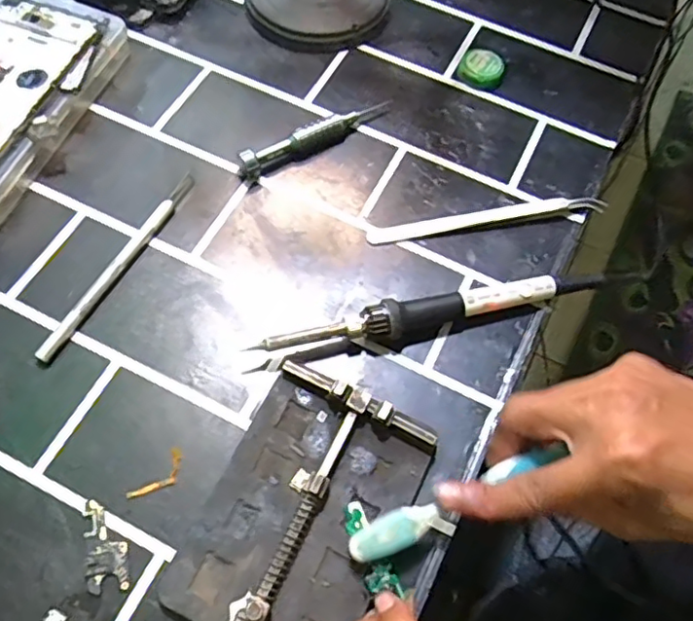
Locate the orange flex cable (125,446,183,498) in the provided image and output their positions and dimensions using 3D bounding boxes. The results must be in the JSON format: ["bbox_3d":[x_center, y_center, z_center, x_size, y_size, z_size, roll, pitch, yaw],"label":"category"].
[{"bbox_3d":[-0.092,0.082,0.304,0.013,0.004,0.032,37,66,16],"label":"orange flex cable"}]

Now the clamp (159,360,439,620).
[{"bbox_3d":[-0.020,0.094,0.292,0.085,0.019,0.125,24,64,11],"label":"clamp"}]

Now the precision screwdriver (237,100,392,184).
[{"bbox_3d":[-0.019,-0.115,0.404,0.114,0.017,0.012,-30,67,-17],"label":"precision screwdriver"}]

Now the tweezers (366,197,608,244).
[{"bbox_3d":[0.089,-0.059,0.385,0.152,0.008,0.014,-9,62,-7],"label":"tweezers"}]

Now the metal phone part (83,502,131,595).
[{"bbox_3d":[-0.113,0.110,0.289,0.018,0.004,0.042,-12,63,-8],"label":"metal phone part"}]

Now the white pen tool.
[{"bbox_3d":[-0.128,-0.029,0.357,0.011,0.010,0.140,25,64,11],"label":"white pen tool"}]

